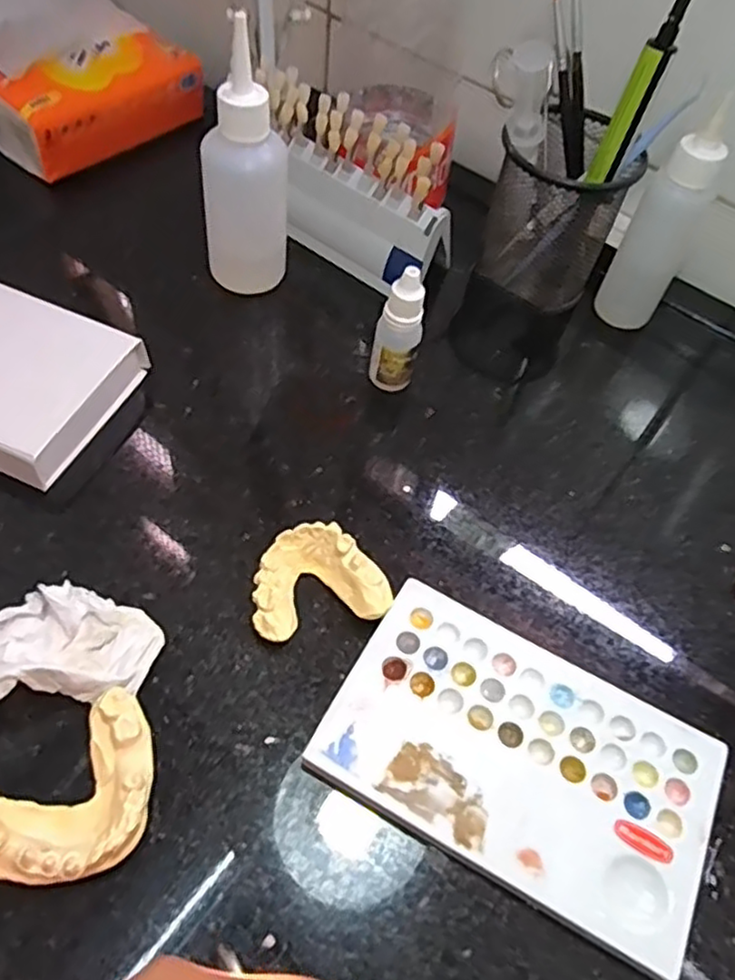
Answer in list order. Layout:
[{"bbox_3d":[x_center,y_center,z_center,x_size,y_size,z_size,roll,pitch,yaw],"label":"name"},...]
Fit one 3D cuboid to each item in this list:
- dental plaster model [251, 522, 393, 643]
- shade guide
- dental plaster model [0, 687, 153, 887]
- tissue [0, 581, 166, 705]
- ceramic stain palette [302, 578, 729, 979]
[{"bbox_3d":[-0.023,0.041,0.315,0.059,0.020,0.047,-10,57,-12],"label":"dental plaster model"},{"bbox_3d":[-0.014,-0.185,0.430,0.136,0.083,0.054,29,58,14],"label":"shade guide"},{"bbox_3d":[-0.108,0.115,0.249,0.072,0.029,0.049,-34,65,-25],"label":"dental plaster model"},{"bbox_3d":[-0.129,0.064,0.284,0.081,0.025,0.049,-7,57,-10],"label":"tissue"},{"bbox_3d":[0.064,0.109,0.285,0.152,0.013,0.096,26,57,12],"label":"ceramic stain palette"}]

